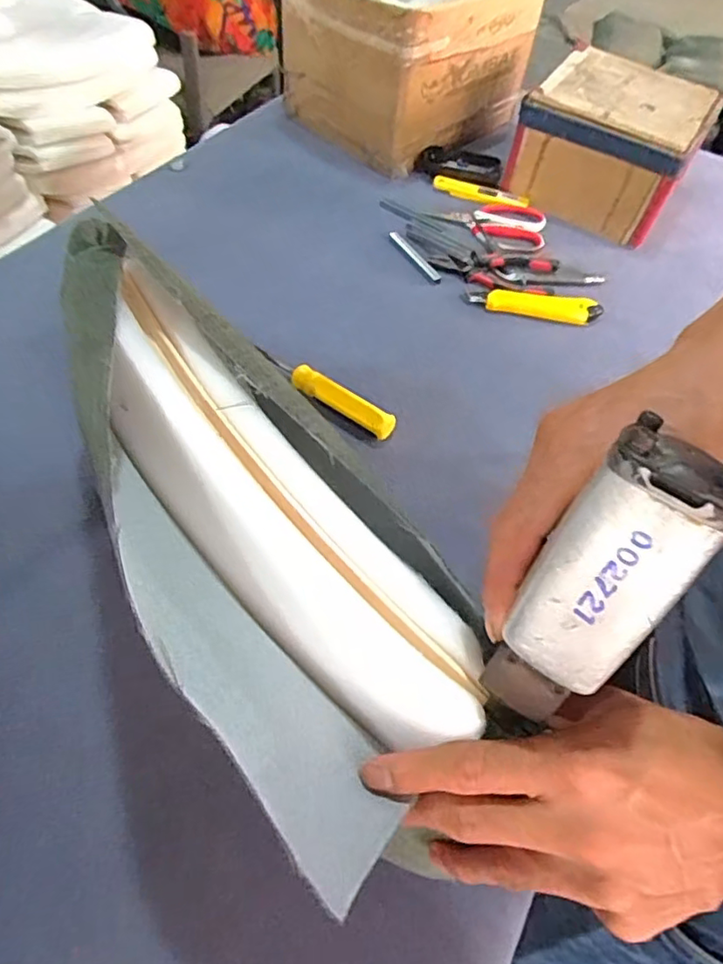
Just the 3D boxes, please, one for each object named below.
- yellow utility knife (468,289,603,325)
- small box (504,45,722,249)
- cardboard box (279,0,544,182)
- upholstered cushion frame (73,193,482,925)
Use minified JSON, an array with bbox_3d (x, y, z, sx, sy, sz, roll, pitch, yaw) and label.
[{"bbox_3d":[0.205,-0.209,0.689,0.150,0.012,0.034,6,54,0],"label":"yellow utility knife"},{"bbox_3d":[0.339,-0.459,0.807,0.210,0.127,0.209,31,58,17],"label":"small box"},{"bbox_3d":[0.072,-0.618,0.862,0.245,0.202,0.288,40,61,22],"label":"cardboard box"},{"bbox_3d":[-0.067,0.000,0.307,0.124,0.070,0.344,-26,69,-21],"label":"upholstered cushion frame"}]

